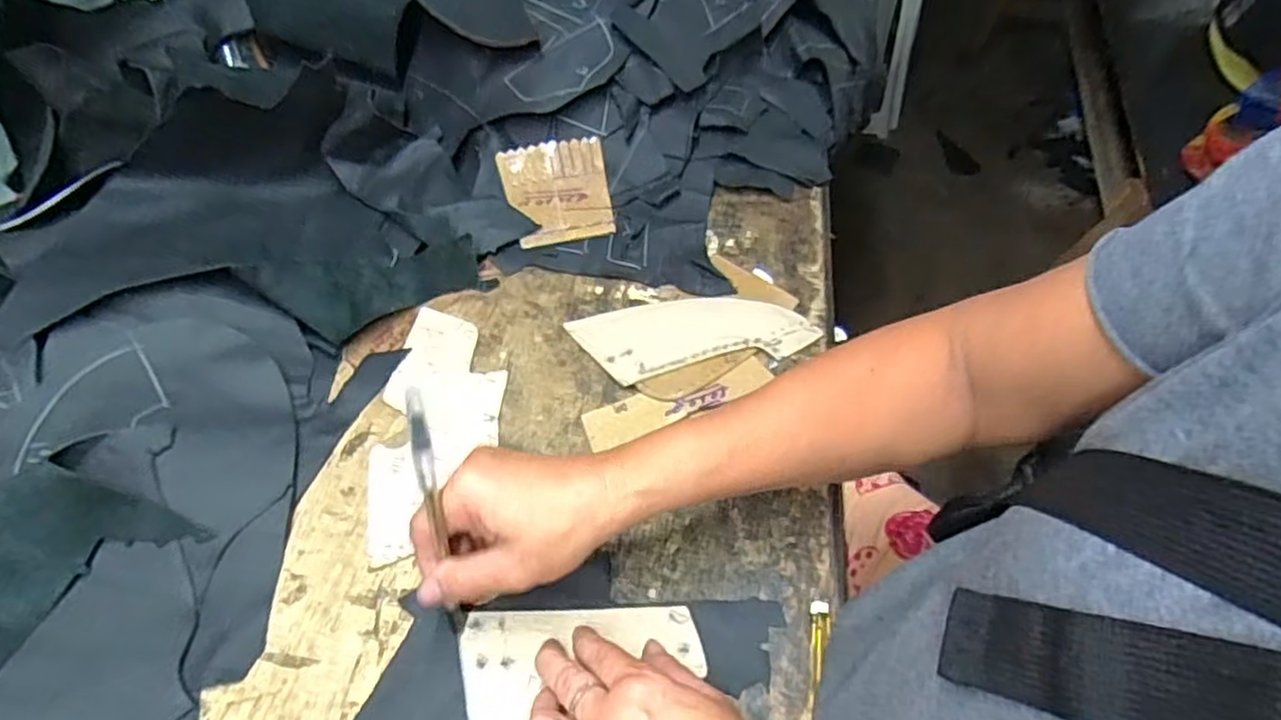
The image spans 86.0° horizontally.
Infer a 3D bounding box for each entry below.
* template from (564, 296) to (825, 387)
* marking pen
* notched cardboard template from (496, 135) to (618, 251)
[{"bbox_3d":[0.040,-0.022,0.501,0.168,0.005,0.066,-9,53,-9],"label":"template"},{"bbox_3d":[-0.100,0.081,0.337,0.008,0.155,0.011,-1,31,-2],"label":"marking pen"},{"bbox_3d":[-0.067,-0.139,0.564,0.083,0.004,0.090,-12,75,-10],"label":"notched cardboard template"}]

